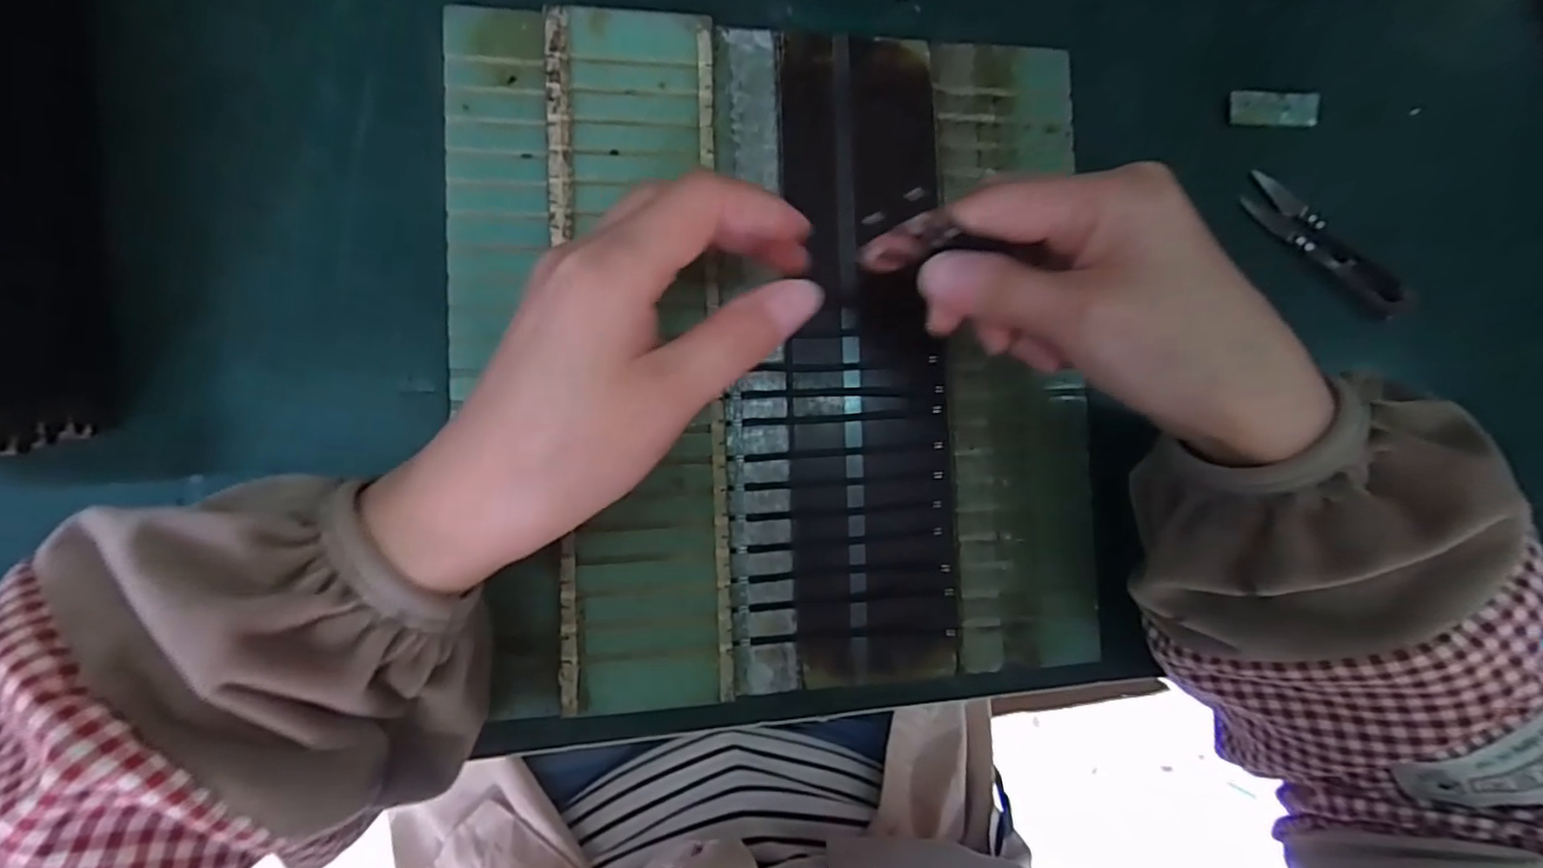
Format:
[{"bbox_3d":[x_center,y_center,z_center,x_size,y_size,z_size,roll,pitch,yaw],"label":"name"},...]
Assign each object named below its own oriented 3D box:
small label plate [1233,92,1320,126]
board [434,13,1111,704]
[{"bbox_3d":[0.235,-0.152,0.305,0.046,0.004,0.015,-3,97,-9],"label":"small label plate"},{"bbox_3d":[0.009,-0.031,0.263,0.254,0.009,0.264,-2,88,-9],"label":"board"}]

